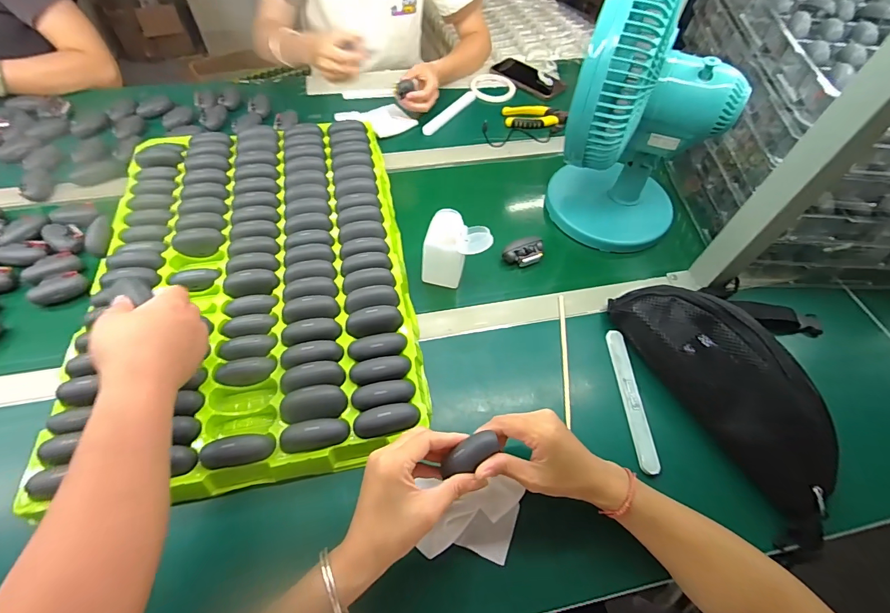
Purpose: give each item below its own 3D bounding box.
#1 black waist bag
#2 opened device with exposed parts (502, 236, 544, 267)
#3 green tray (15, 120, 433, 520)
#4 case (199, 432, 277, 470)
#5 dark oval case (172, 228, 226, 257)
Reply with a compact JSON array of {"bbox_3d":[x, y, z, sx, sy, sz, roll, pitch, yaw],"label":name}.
[{"bbox_3d":[0.322,0.081,0.439,0.100,0.106,0.310,-17,58,-14],"label":"black waist bag"},{"bbox_3d":[0.116,-0.081,0.601,0.058,0.020,0.041,-11,57,-10],"label":"opened device with exposed parts"},{"bbox_3d":[-0.257,-0.058,0.557,0.393,0.044,0.573,-10,56,-9],"label":"green tray"},{"bbox_3d":[-0.208,0.147,0.412,0.067,0.031,0.026,-11,57,-10],"label":"case"},{"bbox_3d":[-0.346,-0.090,0.569,0.067,0.023,0.034,-2,56,-4],"label":"dark oval case"}]

